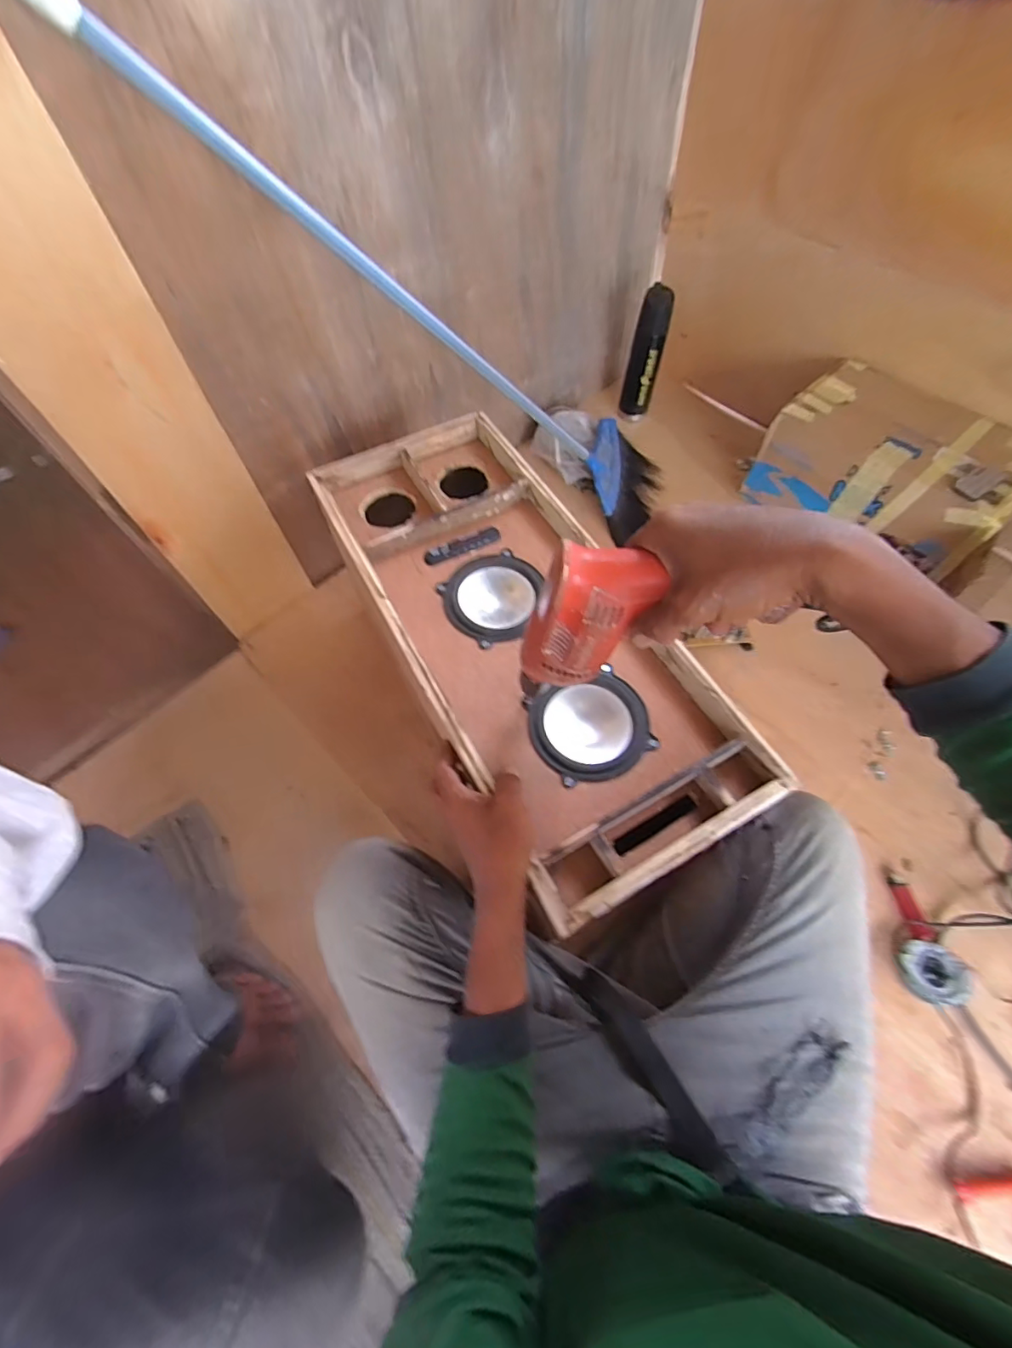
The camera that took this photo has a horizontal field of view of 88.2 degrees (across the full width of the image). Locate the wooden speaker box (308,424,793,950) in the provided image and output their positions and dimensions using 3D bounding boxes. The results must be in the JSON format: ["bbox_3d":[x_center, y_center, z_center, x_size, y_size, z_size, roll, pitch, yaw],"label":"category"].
[{"bbox_3d":[0.004,-0.070,0.612,0.278,0.053,0.630,-27,65,-11],"label":"wooden speaker box"}]

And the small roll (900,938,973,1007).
[{"bbox_3d":[0.533,0.373,0.648,0.070,0.025,0.072,-2,61,3],"label":"small roll"}]

